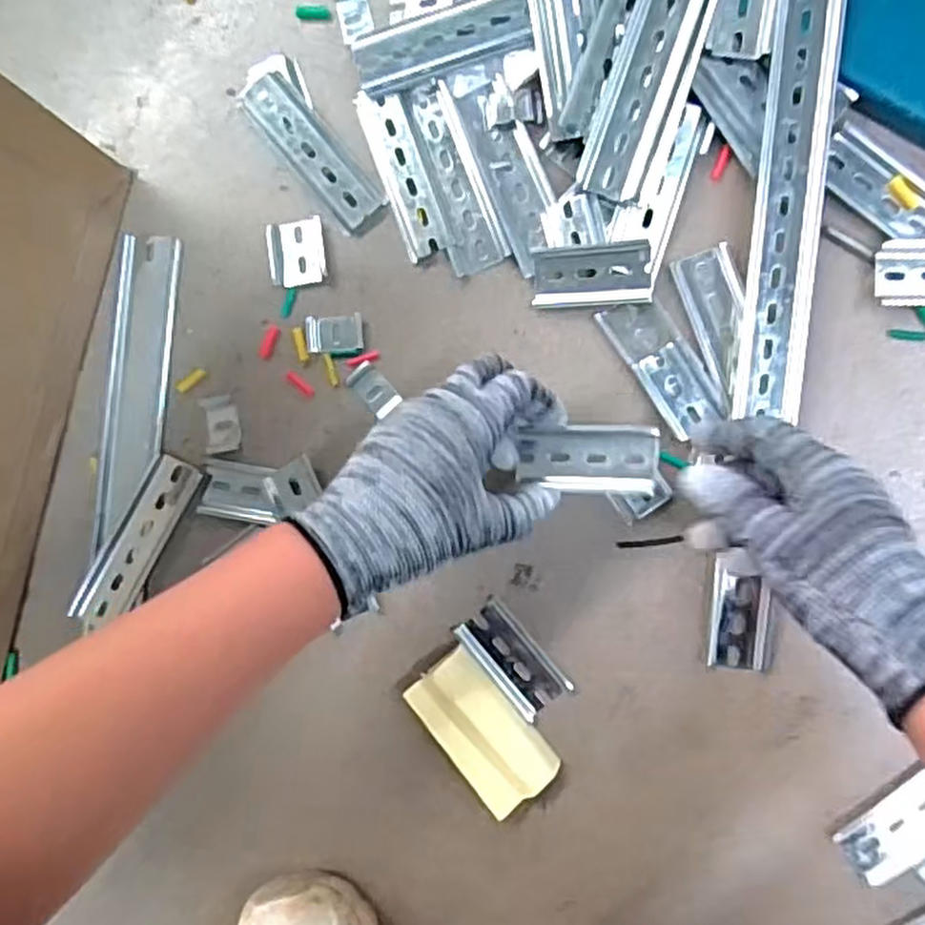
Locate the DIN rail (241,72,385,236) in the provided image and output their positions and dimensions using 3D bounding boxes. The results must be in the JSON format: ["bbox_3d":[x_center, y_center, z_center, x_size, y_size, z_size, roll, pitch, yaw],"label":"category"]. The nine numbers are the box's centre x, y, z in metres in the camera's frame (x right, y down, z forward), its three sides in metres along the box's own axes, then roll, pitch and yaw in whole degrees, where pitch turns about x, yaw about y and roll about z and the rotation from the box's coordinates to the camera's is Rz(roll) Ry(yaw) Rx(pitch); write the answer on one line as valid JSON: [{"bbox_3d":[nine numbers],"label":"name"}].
[{"bbox_3d":[-0.094,-0.194,0.468,0.033,0.013,0.106,-40,86,7],"label":"DIN rail"}]

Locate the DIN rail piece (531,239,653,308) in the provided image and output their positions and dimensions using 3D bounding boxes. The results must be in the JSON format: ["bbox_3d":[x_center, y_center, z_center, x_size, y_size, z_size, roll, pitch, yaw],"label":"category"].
[{"bbox_3d":[0.077,-0.111,0.446,0.069,0.005,0.035,0,100,19],"label":"DIN rail piece"}]

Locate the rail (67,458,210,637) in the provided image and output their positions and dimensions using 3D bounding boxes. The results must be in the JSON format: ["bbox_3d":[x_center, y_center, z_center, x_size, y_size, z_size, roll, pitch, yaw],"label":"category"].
[{"bbox_3d":[-0.210,0.054,0.486,0.036,0.010,0.123,32,95,6],"label":"rail"}]

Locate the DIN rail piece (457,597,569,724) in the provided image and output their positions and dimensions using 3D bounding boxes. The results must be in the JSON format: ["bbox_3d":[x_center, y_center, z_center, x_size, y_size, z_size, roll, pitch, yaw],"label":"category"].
[{"bbox_3d":[0.030,0.121,0.460,0.035,0.009,0.071,-43,86,6],"label":"DIN rail piece"}]

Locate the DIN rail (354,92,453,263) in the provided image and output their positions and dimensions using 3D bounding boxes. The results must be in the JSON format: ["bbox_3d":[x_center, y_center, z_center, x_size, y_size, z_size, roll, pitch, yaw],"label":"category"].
[{"bbox_3d":[-0.036,-0.178,0.463,0.029,0.007,0.104,-18,89,8],"label":"DIN rail"}]

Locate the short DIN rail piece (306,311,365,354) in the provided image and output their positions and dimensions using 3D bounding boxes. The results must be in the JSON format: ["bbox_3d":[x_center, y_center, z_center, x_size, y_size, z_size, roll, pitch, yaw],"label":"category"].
[{"bbox_3d":[-0.080,-0.081,0.472,0.036,0.005,0.022,-3,91,8],"label":"short DIN rail piece"}]

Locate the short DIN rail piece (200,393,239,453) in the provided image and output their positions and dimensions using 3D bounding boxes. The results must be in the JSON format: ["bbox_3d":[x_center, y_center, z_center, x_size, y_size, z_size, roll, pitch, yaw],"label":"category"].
[{"bbox_3d":[-0.155,-0.025,0.480,0.022,0.005,0.036,-4,90,8],"label":"short DIN rail piece"}]

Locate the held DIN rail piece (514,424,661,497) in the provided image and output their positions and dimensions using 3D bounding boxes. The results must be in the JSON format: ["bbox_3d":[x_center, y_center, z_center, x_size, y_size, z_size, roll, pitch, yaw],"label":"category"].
[{"bbox_3d":[0.069,-0.001,0.410,0.073,0.007,0.037,-1,91,12],"label":"held DIN rail piece"}]

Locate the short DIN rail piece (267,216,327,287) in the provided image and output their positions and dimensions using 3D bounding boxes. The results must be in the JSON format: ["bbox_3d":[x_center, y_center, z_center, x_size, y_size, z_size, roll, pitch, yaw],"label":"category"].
[{"bbox_3d":[-0.106,-0.134,0.478,0.035,0.007,0.041,-3,91,8],"label":"short DIN rail piece"}]

